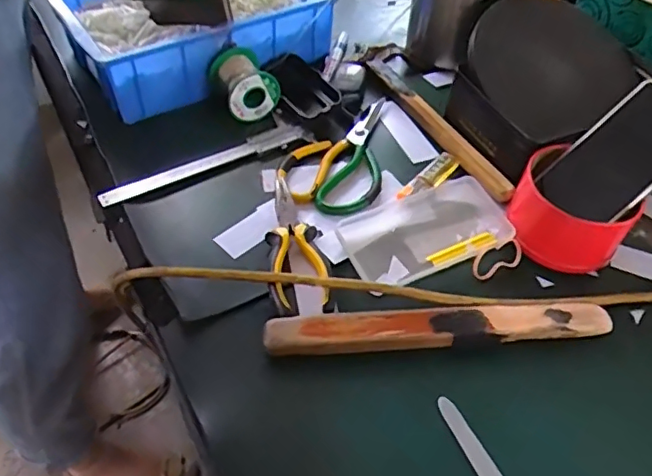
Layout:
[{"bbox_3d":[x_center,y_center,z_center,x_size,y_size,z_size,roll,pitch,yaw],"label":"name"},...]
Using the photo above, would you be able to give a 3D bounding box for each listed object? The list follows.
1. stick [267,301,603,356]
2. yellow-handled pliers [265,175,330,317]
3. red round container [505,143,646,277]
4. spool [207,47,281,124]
[{"bbox_3d":[0.091,0.070,0.450,0.273,0.025,0.035,-3,50,-4],"label":"stick"},{"bbox_3d":[-0.028,-0.003,0.495,0.048,0.014,0.157,-5,50,-6],"label":"yellow-handled pliers"},{"bbox_3d":[0.213,-0.020,0.508,0.086,0.063,0.100,-29,56,-23],"label":"red round container"},{"bbox_3d":[-0.090,-0.172,0.620,0.062,0.050,0.064,-24,54,-20],"label":"spool"}]

